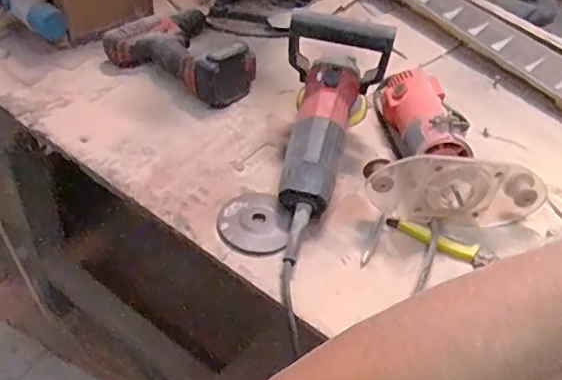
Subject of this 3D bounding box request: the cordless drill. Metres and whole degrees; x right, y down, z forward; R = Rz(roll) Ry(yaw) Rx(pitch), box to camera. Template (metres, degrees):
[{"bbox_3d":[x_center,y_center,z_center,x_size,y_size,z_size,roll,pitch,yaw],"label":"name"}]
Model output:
[{"bbox_3d":[-0.139,-0.211,0.835,0.172,0.069,0.223,-34,56,-32],"label":"cordless drill"}]

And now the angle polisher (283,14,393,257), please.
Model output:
[{"bbox_3d":[0.062,-0.078,0.645,0.117,0.155,0.302,5,45,1],"label":"angle polisher"}]

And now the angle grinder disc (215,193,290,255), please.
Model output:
[{"bbox_3d":[-0.030,0.034,0.632,0.080,0.011,0.087,2,45,-2],"label":"angle grinder disc"}]

